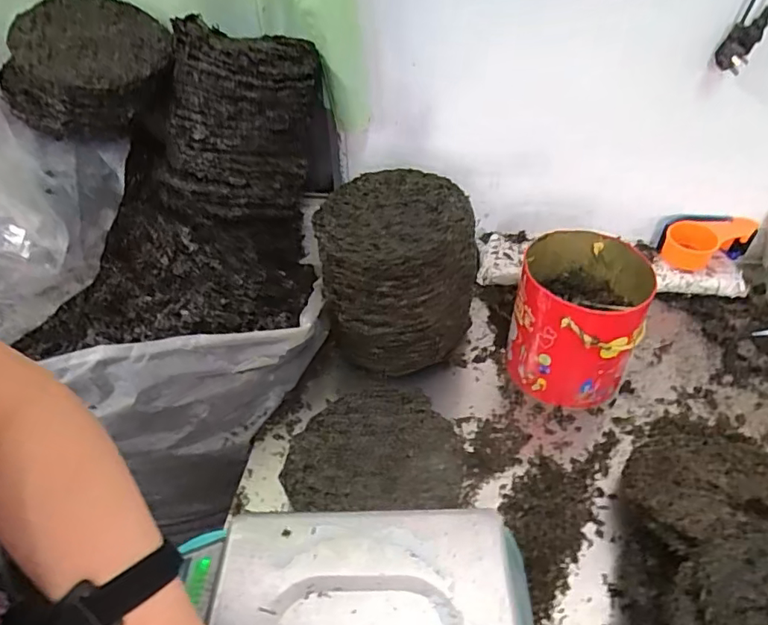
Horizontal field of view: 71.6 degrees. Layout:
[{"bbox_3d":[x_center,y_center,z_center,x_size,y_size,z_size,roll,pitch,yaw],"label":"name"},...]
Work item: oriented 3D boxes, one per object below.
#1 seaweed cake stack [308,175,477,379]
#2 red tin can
[{"bbox_3d":[0.021,-0.046,0.770,0.206,0.241,0.196,-2,42,1],"label":"seaweed cake stack"},{"bbox_3d":[0.264,0.011,0.739,0.153,0.180,0.173,15,45,19],"label":"red tin can"}]

